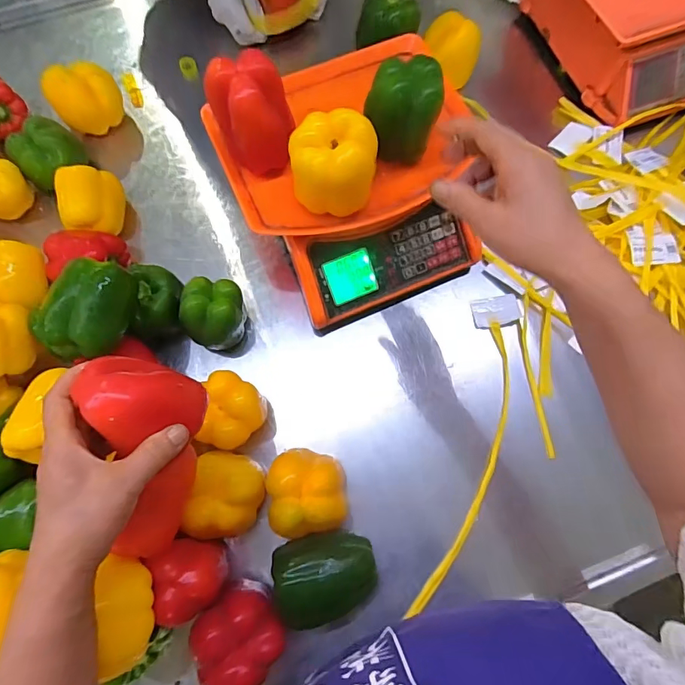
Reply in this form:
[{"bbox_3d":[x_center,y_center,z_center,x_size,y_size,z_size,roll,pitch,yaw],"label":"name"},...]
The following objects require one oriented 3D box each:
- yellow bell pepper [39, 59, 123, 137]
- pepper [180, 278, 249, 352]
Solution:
[{"bbox_3d":[-0.367,-0.346,0.621,0.096,0.089,0.073,-43,78,-12],"label":"yellow bell pepper"},{"bbox_3d":[-0.149,-0.034,0.505,0.077,0.074,0.067,-37,77,-11],"label":"pepper"}]

